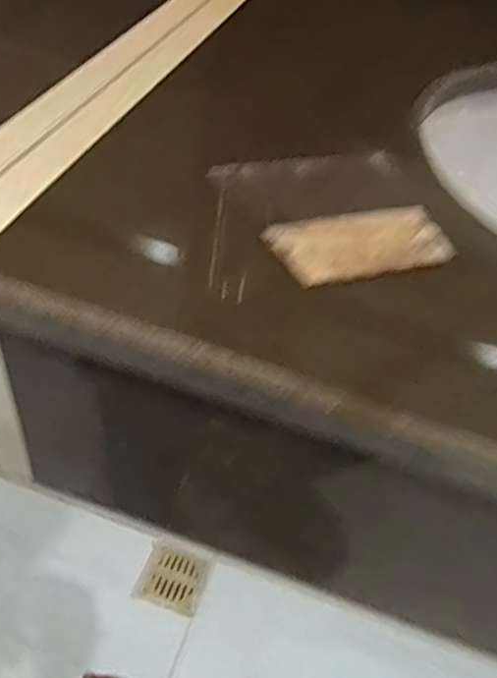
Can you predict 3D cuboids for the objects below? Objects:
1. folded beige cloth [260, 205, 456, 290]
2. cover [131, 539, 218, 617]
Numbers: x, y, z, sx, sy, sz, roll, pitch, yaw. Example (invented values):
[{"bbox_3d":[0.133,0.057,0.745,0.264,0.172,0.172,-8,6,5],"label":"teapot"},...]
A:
[{"bbox_3d":[0.057,-0.050,0.312,0.091,0.009,0.046,-11,50,-19],"label":"folded beige cloth"},{"bbox_3d":[-0.117,0.384,0.991,0.105,0.013,0.101,19,47,8],"label":"cover"}]

